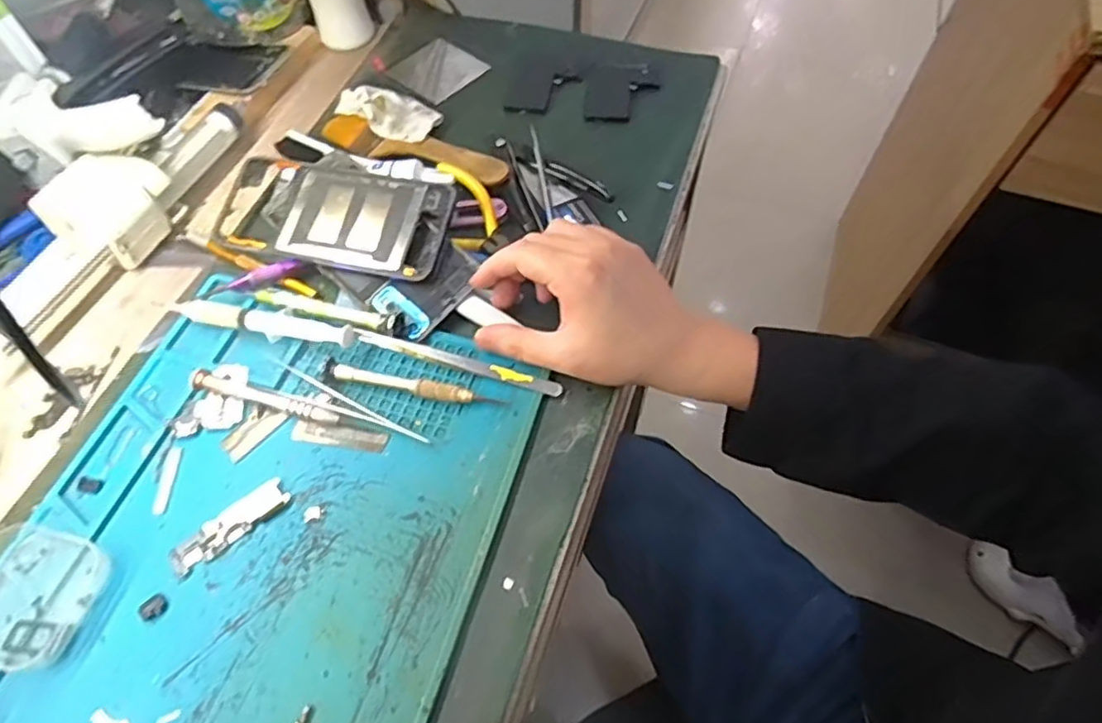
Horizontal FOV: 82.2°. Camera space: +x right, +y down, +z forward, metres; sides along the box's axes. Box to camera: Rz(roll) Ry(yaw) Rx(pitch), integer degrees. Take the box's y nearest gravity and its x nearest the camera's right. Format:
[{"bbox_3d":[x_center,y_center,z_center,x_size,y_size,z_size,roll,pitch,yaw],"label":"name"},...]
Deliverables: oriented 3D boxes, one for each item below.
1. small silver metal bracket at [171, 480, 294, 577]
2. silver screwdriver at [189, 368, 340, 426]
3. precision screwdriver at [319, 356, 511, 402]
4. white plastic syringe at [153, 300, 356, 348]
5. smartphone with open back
[{"bbox_3d":[-0.176,0.090,0.347,0.065,0.004,0.020,-37,65,-20],"label":"small silver metal bracket"},{"bbox_3d":[-0.171,0.022,0.380,0.094,0.009,0.011,13,60,9],"label":"silver screwdriver"},{"bbox_3d":[-0.085,0.014,0.386,0.111,0.008,0.012,11,60,7],"label":"precision screwdriver"},{"bbox_3d":[-0.189,-0.025,0.407,0.132,0.016,0.019,13,60,9],"label":"white plastic syringe"},{"bbox_3d":[-0.126,-0.097,0.434,0.112,0.008,0.074,14,73,8],"label":"smartphone with open back"}]

